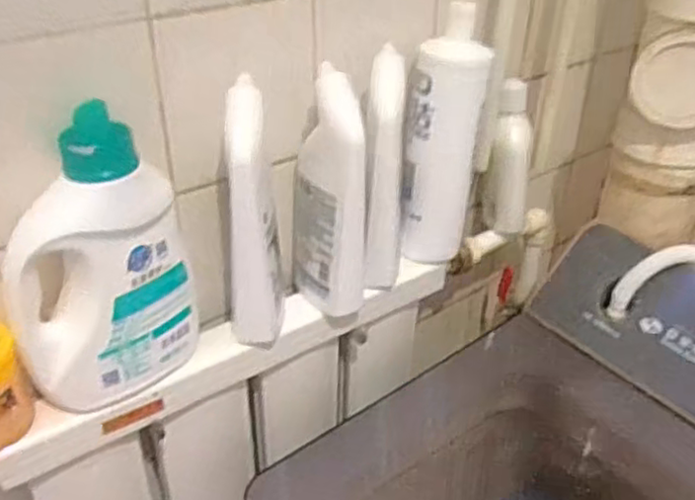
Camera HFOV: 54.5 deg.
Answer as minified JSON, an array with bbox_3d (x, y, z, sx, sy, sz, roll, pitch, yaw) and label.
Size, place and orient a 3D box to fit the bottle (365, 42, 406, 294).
[{"bbox_3d":[0.041,-0.077,0.675,0.040,0.230,0.093,5,34,5],"label":"bottle"}]

